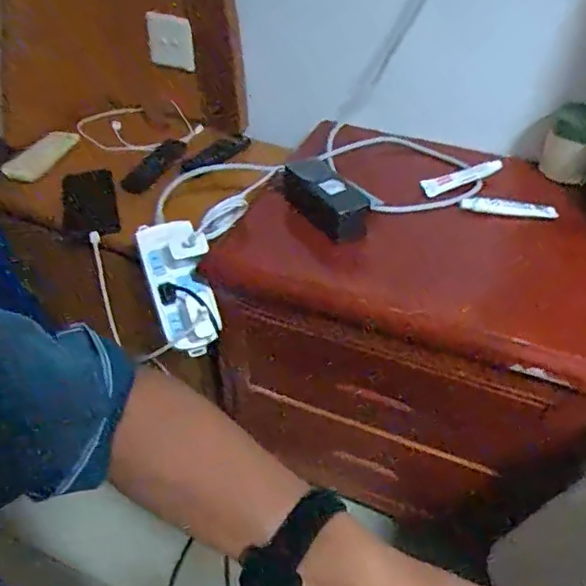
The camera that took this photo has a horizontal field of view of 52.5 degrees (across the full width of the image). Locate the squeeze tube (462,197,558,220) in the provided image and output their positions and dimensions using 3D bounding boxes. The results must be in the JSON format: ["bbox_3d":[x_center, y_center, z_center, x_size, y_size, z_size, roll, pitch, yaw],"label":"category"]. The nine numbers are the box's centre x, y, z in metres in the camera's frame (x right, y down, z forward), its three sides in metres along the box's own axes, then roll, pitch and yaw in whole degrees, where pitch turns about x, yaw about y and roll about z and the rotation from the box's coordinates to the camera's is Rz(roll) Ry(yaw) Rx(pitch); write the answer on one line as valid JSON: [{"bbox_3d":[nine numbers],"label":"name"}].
[{"bbox_3d":[0.297,-0.117,0.818,0.127,0.023,0.011,6,43,8],"label":"squeeze tube"}]

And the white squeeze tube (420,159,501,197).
[{"bbox_3d":[0.247,-0.170,0.868,0.127,0.024,0.028,-16,45,-17],"label":"white squeeze tube"}]

